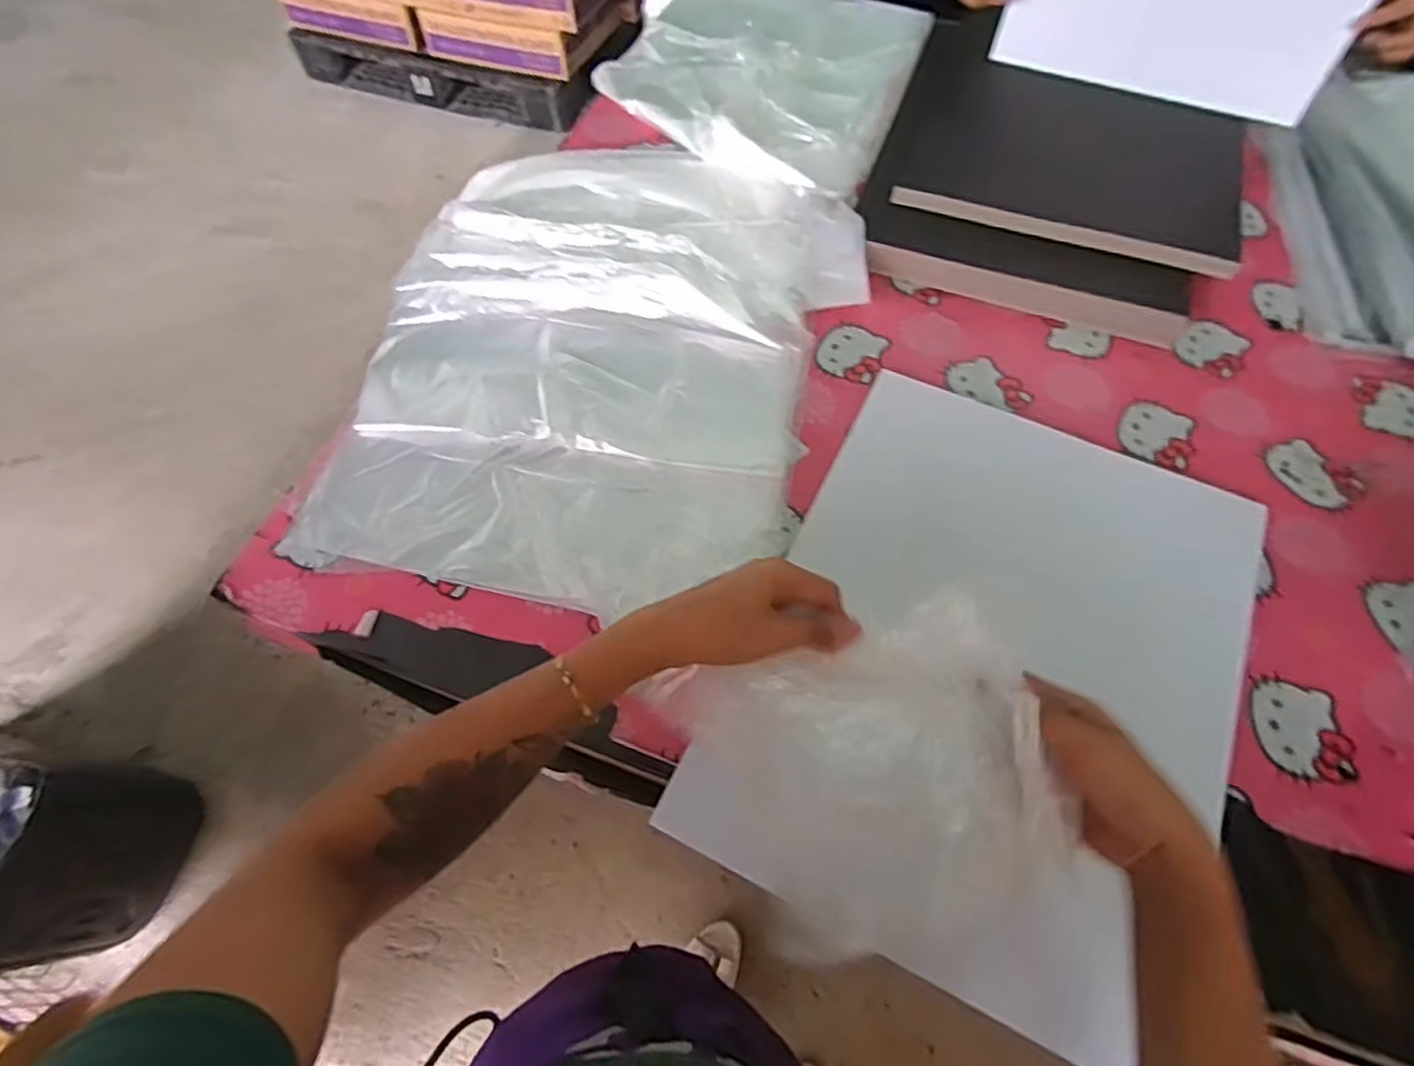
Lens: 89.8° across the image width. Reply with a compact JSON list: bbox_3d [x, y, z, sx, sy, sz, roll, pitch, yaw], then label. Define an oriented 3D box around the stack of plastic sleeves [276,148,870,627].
[{"bbox_3d":[-0.105,-0.219,0.767,0.492,0.041,0.633,10,63,6],"label":"stack of plastic sleeves"}]

